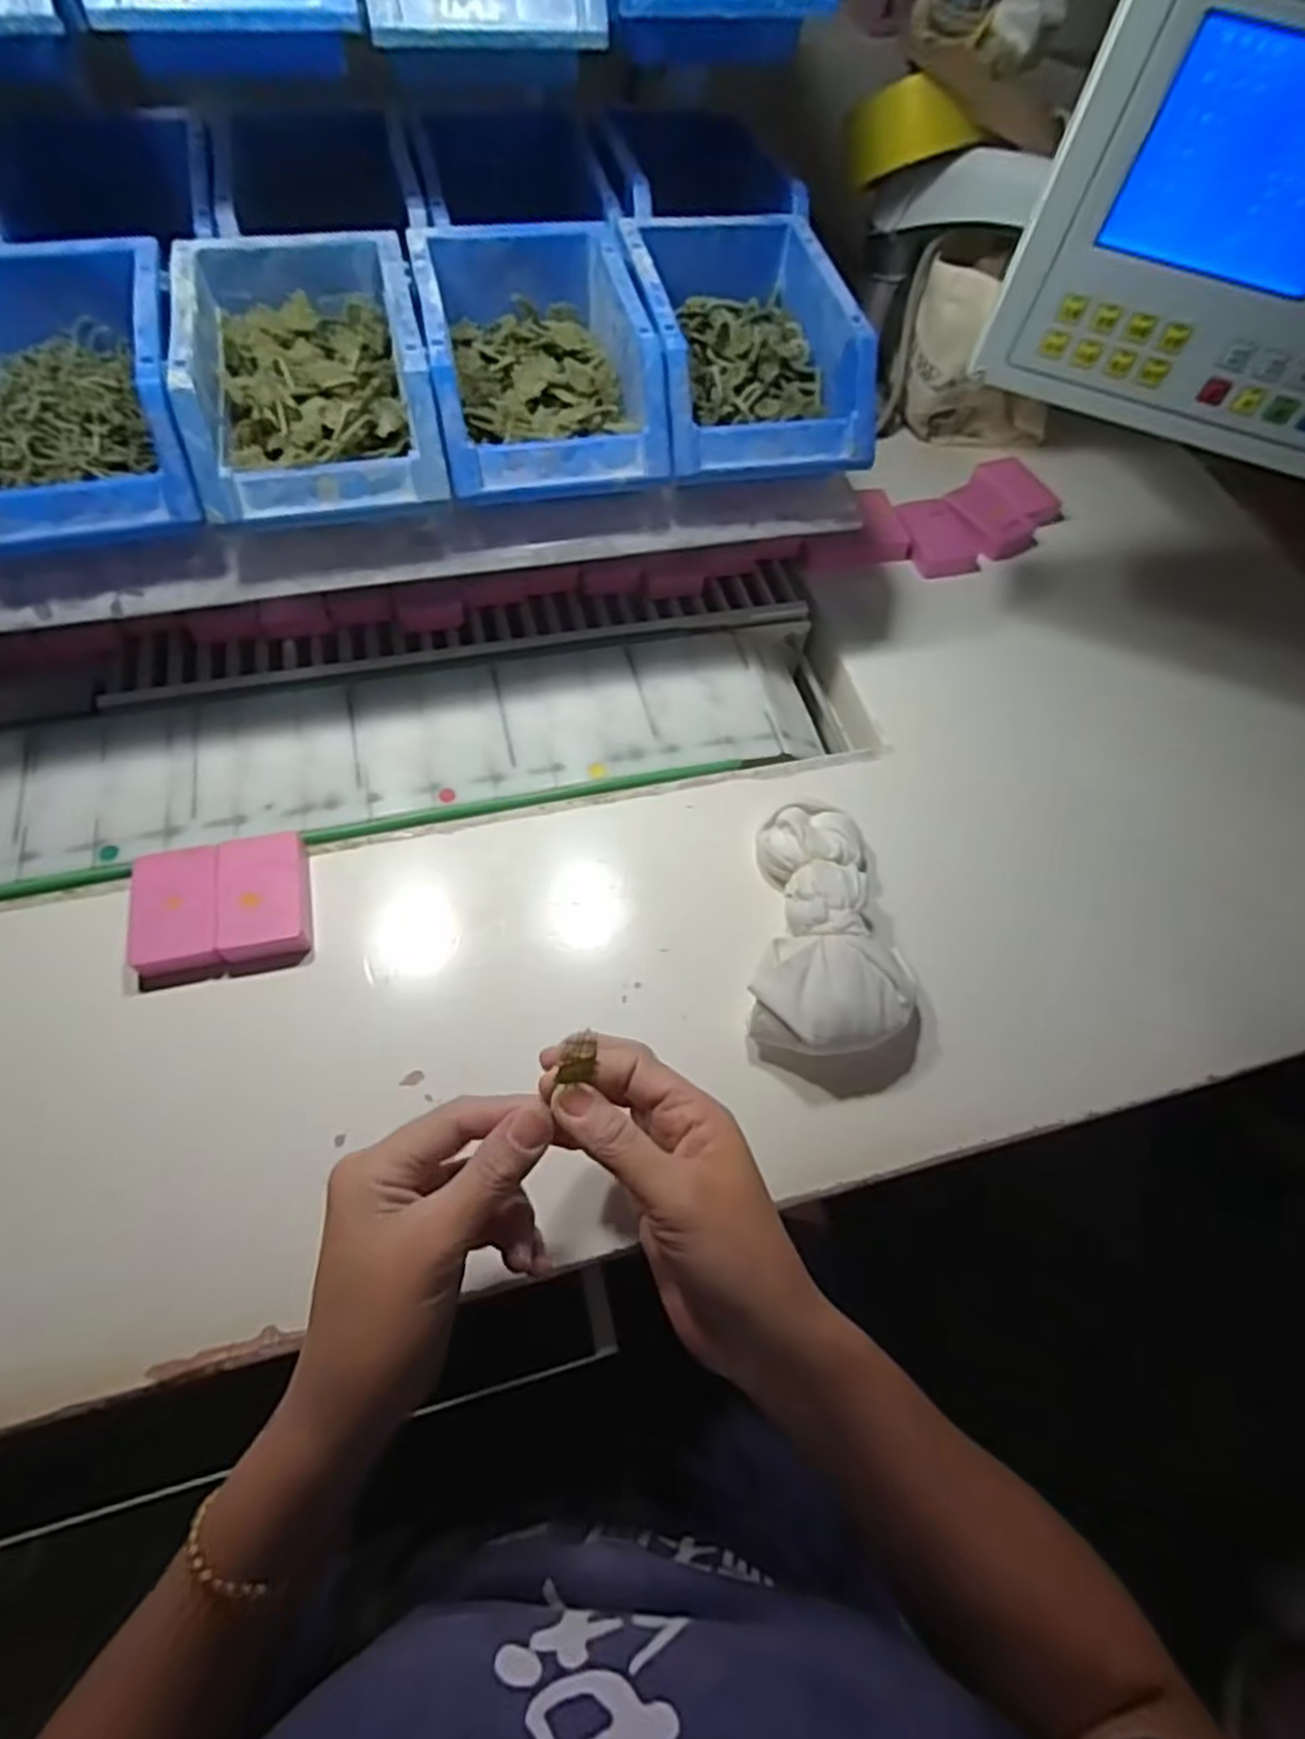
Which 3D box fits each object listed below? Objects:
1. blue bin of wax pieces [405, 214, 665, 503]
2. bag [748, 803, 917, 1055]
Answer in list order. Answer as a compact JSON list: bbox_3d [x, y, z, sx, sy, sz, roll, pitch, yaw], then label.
[{"bbox_3d":[-0.068,-0.302,0.454,0.121,0.057,0.178,-11,62,-10],"label":"blue bin of wax pieces"},{"bbox_3d":[0.103,0.028,0.444,0.087,0.038,0.159,9,59,1],"label":"bag"}]

